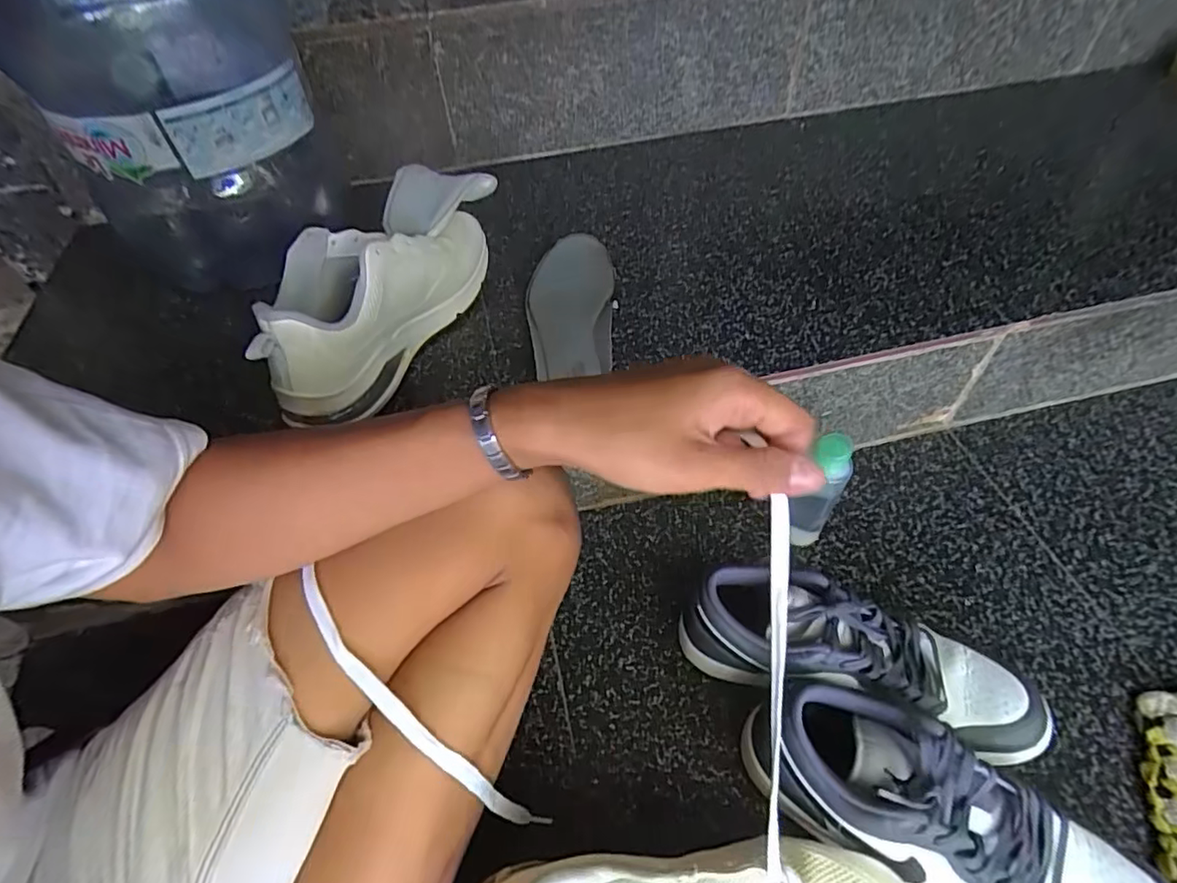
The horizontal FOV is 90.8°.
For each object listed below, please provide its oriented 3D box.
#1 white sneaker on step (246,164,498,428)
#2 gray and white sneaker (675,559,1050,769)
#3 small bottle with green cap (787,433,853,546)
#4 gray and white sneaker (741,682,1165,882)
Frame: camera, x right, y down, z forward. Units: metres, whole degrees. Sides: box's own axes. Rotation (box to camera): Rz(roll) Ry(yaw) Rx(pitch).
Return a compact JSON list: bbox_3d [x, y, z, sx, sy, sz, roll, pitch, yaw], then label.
[{"bbox_3d":[-0.188,-0.146,0.547,0.097,0.125,0.300,11,52,12],"label":"white sneaker on step"},{"bbox_3d":[0.218,0.172,0.476,0.282,0.109,0.096,13,53,14],"label":"gray and white sneaker"},{"bbox_3d":[0.216,0.057,0.553,0.034,0.143,0.040,31,59,25],"label":"small bottle with green cap"},{"bbox_3d":[0.246,0.271,0.401,0.271,0.112,0.091,29,55,12],"label":"gray and white sneaker"}]

